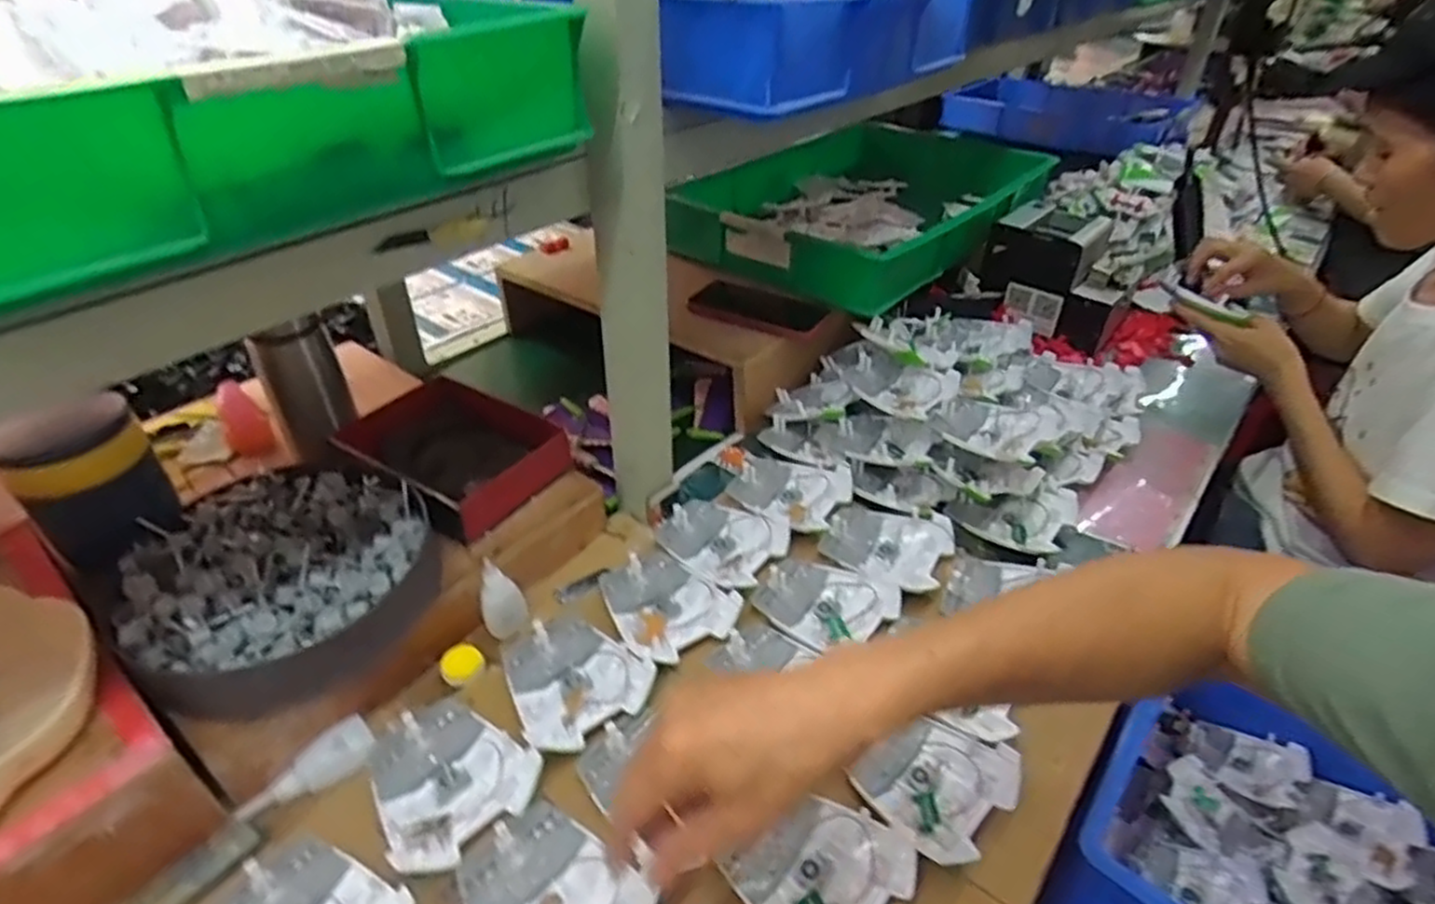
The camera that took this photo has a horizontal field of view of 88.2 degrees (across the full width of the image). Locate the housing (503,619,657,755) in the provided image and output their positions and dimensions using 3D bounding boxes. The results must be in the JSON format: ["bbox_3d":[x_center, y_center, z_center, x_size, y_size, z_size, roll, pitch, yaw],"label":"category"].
[{"bbox_3d":[-0.113,0.169,0.565,0.096,0.016,0.111,-26,46,-32],"label":"housing"}]

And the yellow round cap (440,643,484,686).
[{"bbox_3d":[-0.202,0.166,0.585,0.031,0.010,0.032,2,38,-1],"label":"yellow round cap"}]

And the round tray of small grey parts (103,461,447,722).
[{"bbox_3d":[-0.325,0.094,0.559,0.195,0.052,0.210,19,41,20],"label":"round tray of small grey parts"}]

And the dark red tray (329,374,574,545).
[{"bbox_3d":[-0.240,0.000,0.681,0.180,0.049,0.138,25,43,26],"label":"dark red tray"}]

